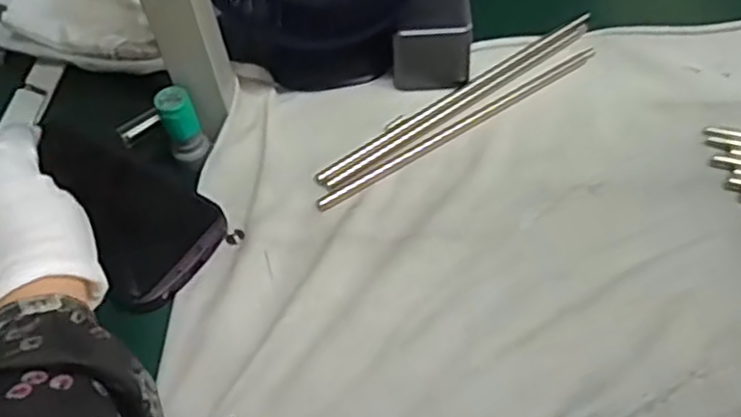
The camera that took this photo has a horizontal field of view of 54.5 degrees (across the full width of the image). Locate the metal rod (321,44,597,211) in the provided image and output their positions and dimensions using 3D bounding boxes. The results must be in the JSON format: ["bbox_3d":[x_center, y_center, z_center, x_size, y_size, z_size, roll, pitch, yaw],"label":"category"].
[{"bbox_3d":[0.063,-0.057,0.470,0.223,0.004,0.010,-31,56,-17],"label":"metal rod"}]

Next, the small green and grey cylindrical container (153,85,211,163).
[{"bbox_3d":[-0.116,-0.049,0.446,0.023,0.053,0.018,-19,53,-8],"label":"small green and grey cylindrical container"}]

